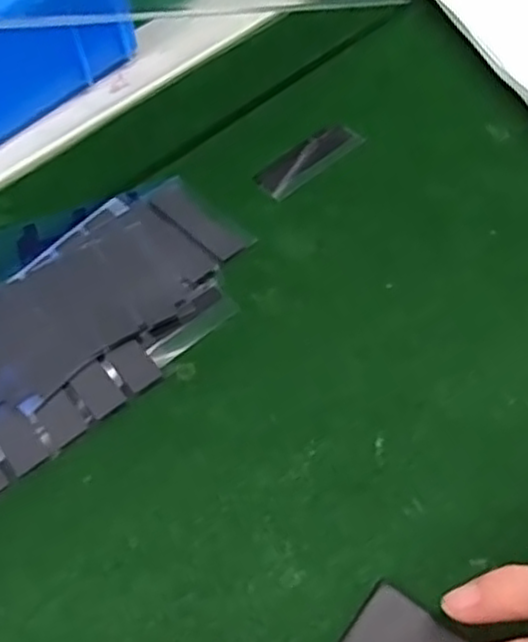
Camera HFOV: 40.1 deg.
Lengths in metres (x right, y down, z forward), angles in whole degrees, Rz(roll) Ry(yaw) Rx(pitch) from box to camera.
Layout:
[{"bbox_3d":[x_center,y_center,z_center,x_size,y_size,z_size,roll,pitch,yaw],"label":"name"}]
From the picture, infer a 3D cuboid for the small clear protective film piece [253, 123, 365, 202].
[{"bbox_3d":[0.019,-0.068,0.303,0.048,0.004,0.019,-38,56,-18],"label":"small clear protective film piece"}]

